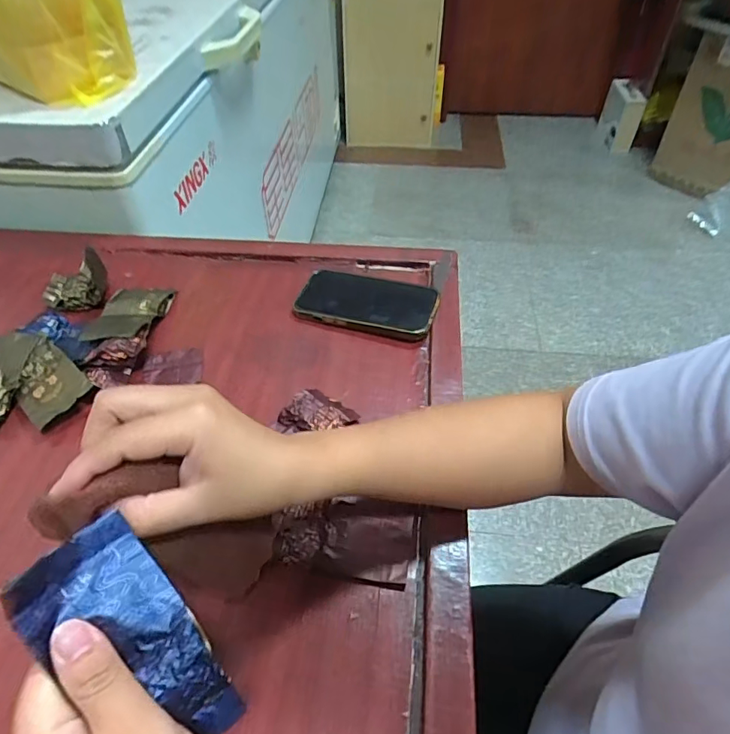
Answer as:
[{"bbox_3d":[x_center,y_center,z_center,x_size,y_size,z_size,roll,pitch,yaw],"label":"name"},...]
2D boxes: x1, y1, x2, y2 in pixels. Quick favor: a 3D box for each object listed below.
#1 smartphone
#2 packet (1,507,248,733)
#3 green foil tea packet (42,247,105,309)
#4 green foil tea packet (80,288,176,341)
[{"bbox_3d":[0.003,-0.070,0.537,0.141,0.013,0.071,15,62,10],"label":"smartphone"},{"bbox_3d":[-0.098,0.120,0.224,0.111,0.019,0.051,44,57,-3],"label":"packet"},{"bbox_3d":[-0.324,-0.099,0.555,0.067,0.048,0.054,-4,48,-2],"label":"green foil tea packet"},{"bbox_3d":[-0.250,-0.056,0.531,0.063,0.027,0.100,0,48,2],"label":"green foil tea packet"}]

